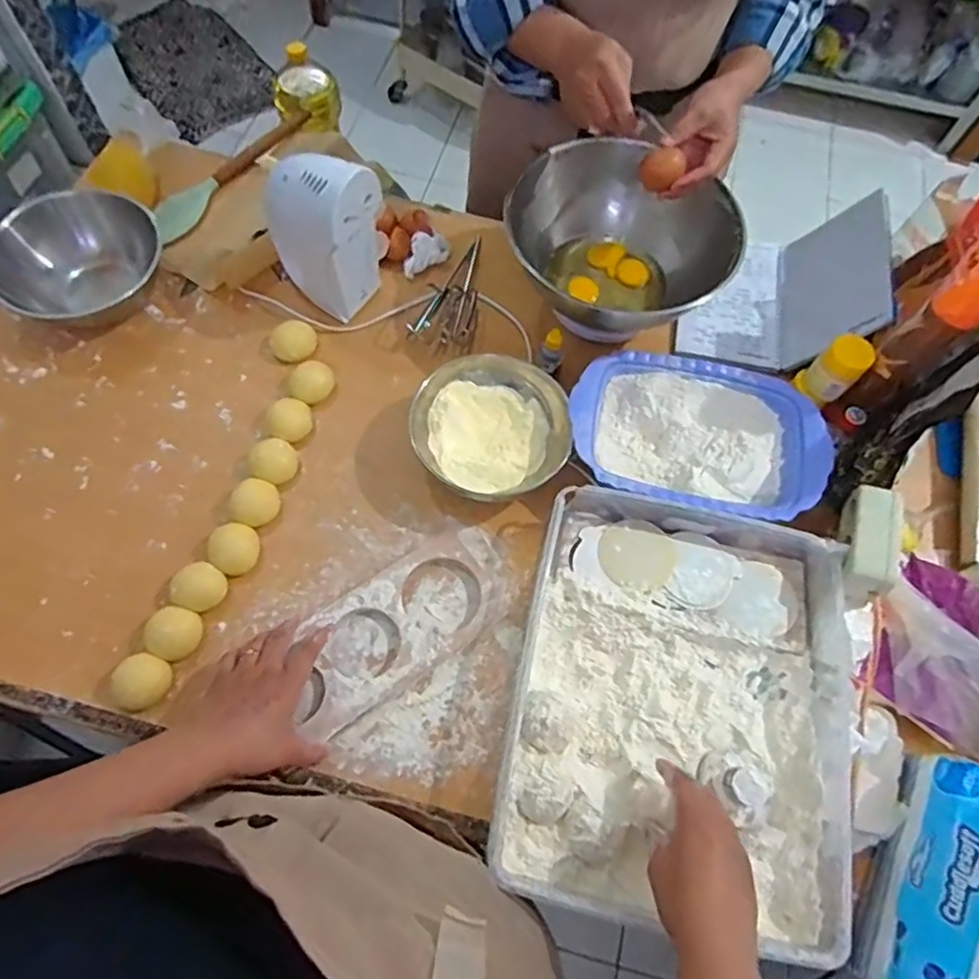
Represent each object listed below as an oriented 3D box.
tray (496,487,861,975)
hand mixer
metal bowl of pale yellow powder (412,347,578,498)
[{"bbox_3d":[0.185,0.189,0.585,0.309,0.066,0.363,12,66,2],"label":"tray"},{"bbox_3d":[-0.190,-0.299,0.716,0.128,0.188,0.084,39,70,13],"label":"hand mixer"},{"bbox_3d":[0.004,-0.063,0.695,0.171,0.068,0.152,31,68,10],"label":"metal bowl of pale yellow powder"}]

